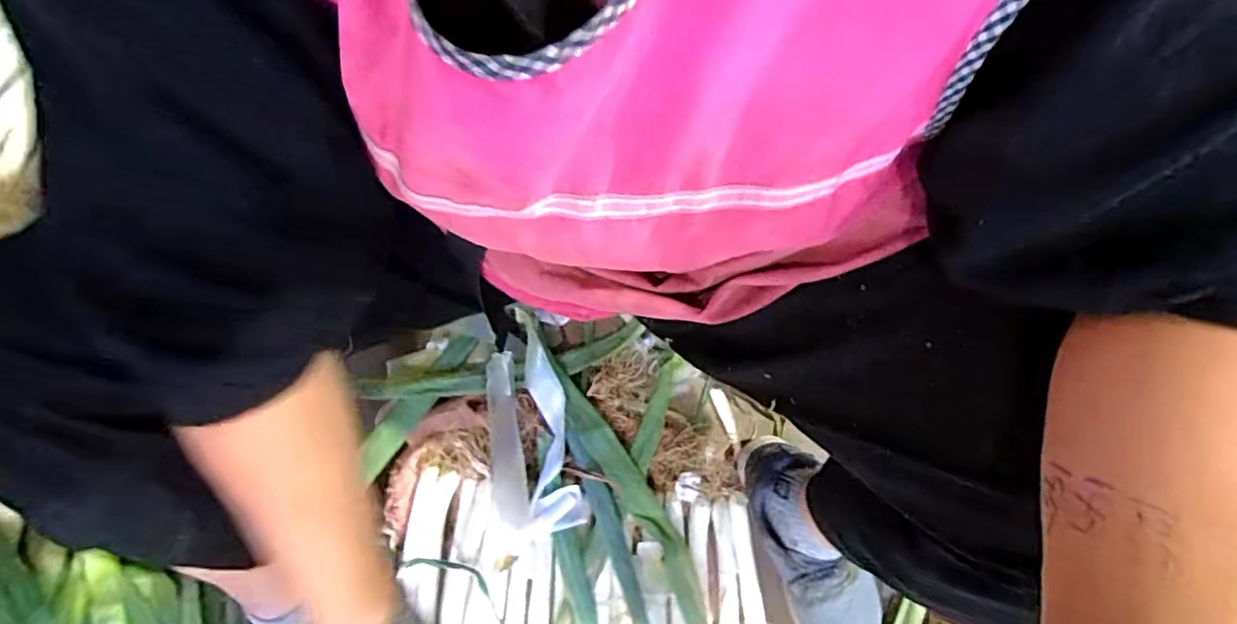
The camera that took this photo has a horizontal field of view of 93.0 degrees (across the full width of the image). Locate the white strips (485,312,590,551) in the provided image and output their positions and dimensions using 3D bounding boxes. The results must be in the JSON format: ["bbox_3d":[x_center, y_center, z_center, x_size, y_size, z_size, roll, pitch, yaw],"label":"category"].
[{"bbox_3d":[-0.098,0.125,0.628,0.087,0.049,0.228,-11,73,-2],"label":"white strips"}]

